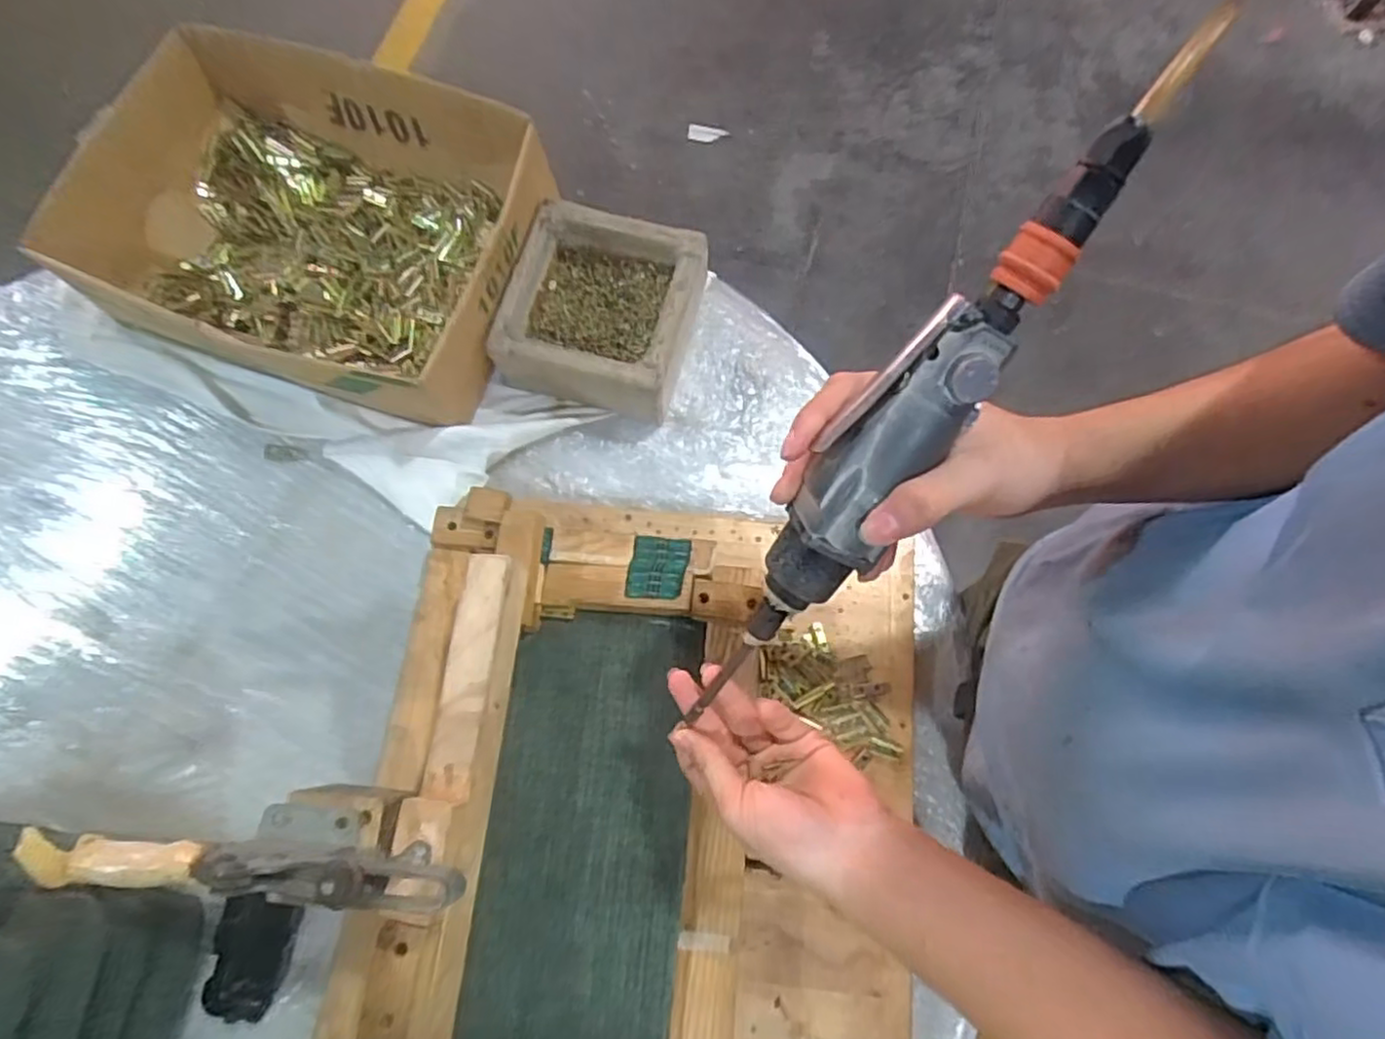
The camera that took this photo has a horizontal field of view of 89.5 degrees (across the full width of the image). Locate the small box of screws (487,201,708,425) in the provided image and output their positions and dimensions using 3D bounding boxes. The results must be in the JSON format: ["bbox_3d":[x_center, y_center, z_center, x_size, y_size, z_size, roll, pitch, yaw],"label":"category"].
[{"bbox_3d":[-0.083,-0.196,0.670,0.173,0.072,0.174,16,76,6],"label":"small box of screws"}]

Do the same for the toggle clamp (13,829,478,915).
[{"bbox_3d":[-0.250,0.204,0.420,0.252,0.100,0.035,0,74,0],"label":"toggle clamp"}]

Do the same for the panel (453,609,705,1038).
[{"bbox_3d":[-0.081,0.248,0.519,0.144,0.026,0.354,5,74,2],"label":"panel"}]

